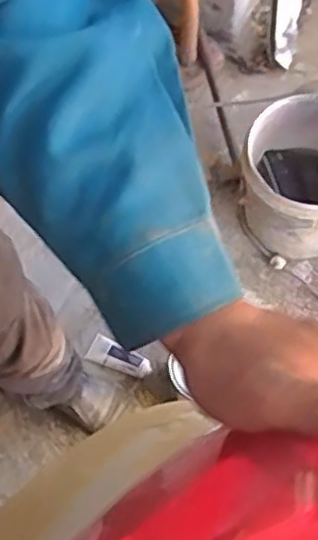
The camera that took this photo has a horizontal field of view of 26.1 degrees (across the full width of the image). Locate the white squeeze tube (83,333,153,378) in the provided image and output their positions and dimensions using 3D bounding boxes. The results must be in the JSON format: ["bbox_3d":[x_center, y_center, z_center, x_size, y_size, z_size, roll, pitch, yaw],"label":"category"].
[{"bbox_3d":[-0.081,0.180,1.398,0.146,0.021,0.057,19,68,26],"label":"white squeeze tube"}]

